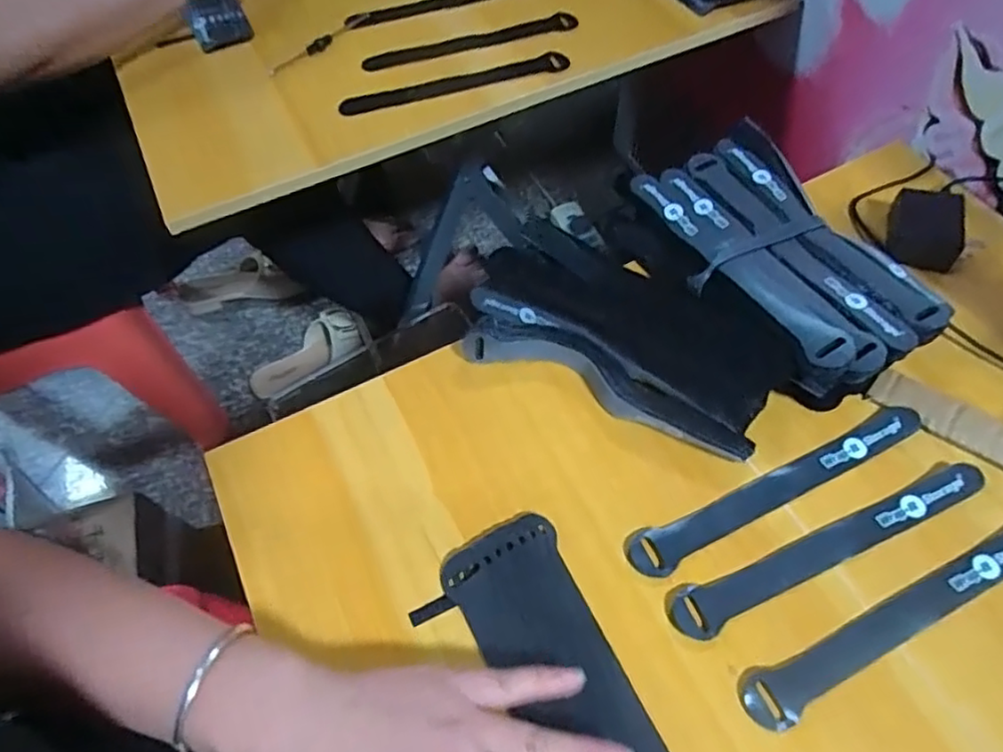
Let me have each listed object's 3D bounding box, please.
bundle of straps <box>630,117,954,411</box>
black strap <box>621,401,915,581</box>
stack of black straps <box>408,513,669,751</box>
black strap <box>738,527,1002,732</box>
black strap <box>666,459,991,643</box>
[{"bbox_3d":[0.190,-0.084,0.438,0.127,0.040,0.210,-27,61,-13],"label":"bundle of straps"},{"bbox_3d":[0.166,0.066,0.376,0.204,0.005,0.024,-24,60,-11],"label":"black strap"},{"bbox_3d":[0.032,0.171,0.315,0.078,0.016,0.205,-23,60,-14],"label":"stack of black straps"},{"bbox_3d":[0.216,0.127,0.336,0.205,0.005,0.024,-24,60,-11],"label":"black strap"},{"bbox_3d":[0.184,0.093,0.354,0.199,0.006,0.025,-23,60,-11],"label":"black strap"}]

